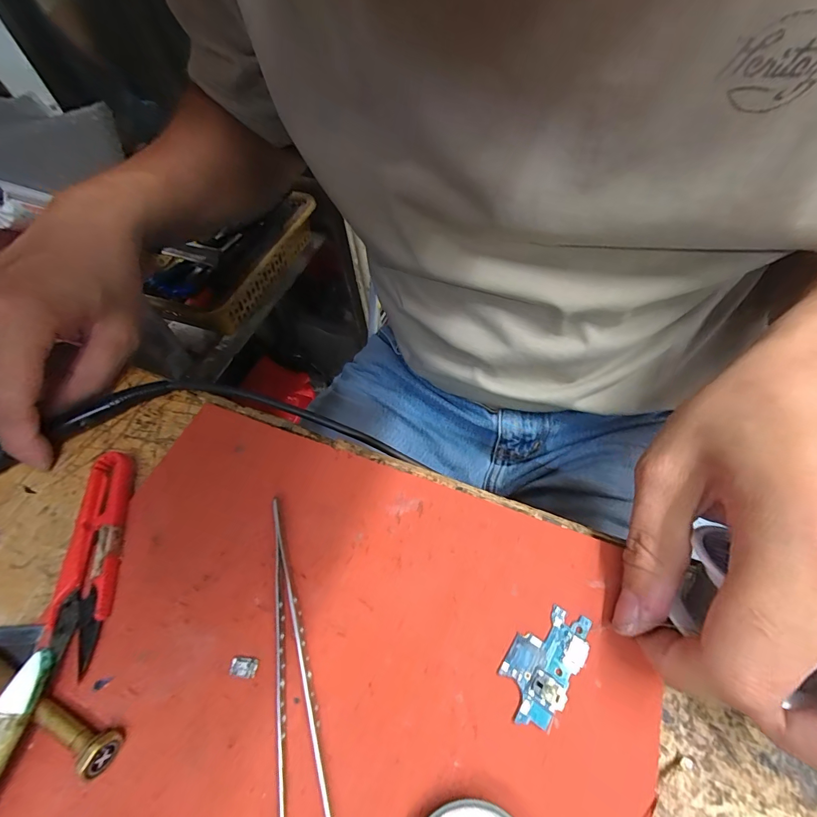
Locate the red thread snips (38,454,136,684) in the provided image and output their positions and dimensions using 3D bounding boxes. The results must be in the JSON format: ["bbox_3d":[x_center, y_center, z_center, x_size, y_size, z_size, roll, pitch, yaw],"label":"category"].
[{"bbox_3d":[-0.149,0.067,0.188,0.026,0.011,0.095,-6,57,0],"label":"red thread snips"}]

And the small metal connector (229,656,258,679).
[{"bbox_3d":[-0.068,0.106,0.161,0.011,0.004,0.007,3,57,6],"label":"small metal connector"}]

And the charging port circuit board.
[{"bbox_3d":[0.054,0.099,0.155,0.024,0.004,0.044,33,65,23],"label":"charging port circuit board"}]

